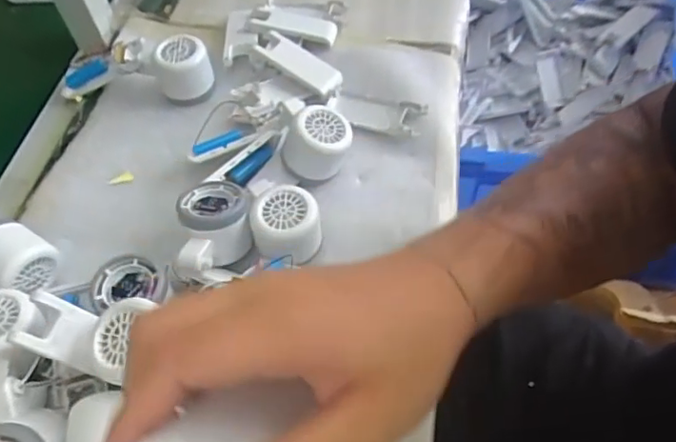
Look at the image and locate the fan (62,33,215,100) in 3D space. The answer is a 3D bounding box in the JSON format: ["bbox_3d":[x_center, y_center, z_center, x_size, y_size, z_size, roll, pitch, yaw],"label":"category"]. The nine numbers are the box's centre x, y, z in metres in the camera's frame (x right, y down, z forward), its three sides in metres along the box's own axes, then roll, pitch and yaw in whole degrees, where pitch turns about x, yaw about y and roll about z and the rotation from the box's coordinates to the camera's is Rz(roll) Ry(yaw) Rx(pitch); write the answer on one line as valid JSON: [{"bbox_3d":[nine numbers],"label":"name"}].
[{"bbox_3d":[-0.223,-0.173,0.604,0.175,0.053,0.066,2,56,5],"label":"fan"}]

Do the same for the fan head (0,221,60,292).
[{"bbox_3d":[-0.274,0.036,0.467,0.064,0.050,0.059,25,61,18],"label":"fan head"}]

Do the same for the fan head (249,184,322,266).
[{"bbox_3d":[-0.044,0.008,0.476,0.057,0.053,0.054,-1,56,1],"label":"fan head"}]

